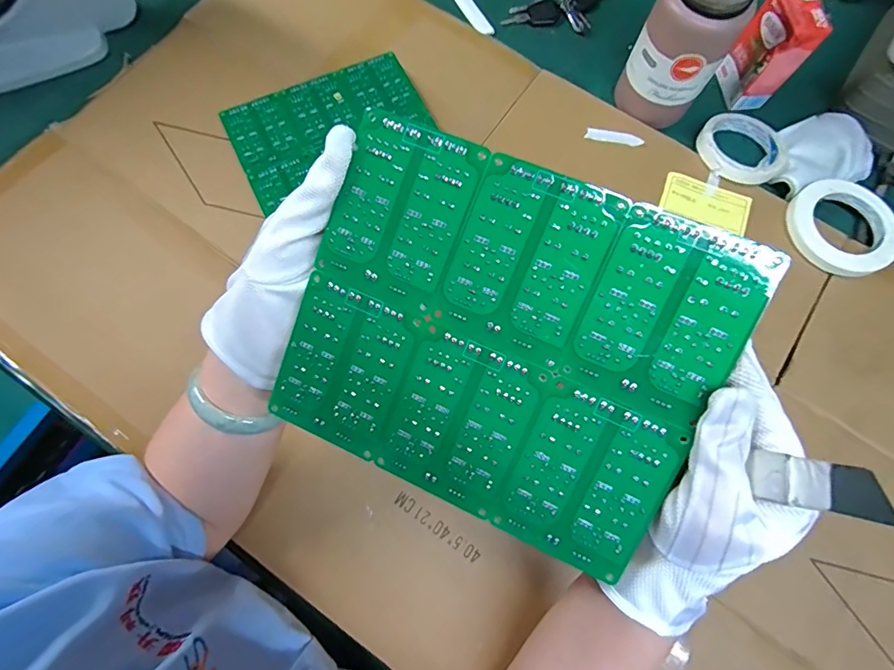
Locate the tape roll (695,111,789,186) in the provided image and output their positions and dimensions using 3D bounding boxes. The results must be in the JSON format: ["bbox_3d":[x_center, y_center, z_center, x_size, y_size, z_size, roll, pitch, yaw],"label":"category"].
[{"bbox_3d":[0.346,-0.218,0.526,0.099,0.015,0.097,0,74,-1],"label":"tape roll"}]

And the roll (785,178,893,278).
[{"bbox_3d":[0.436,-0.119,0.499,0.109,0.020,0.112,0,74,-1],"label":"roll"}]

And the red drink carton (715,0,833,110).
[{"bbox_3d":[0.366,-0.325,0.500,0.054,0.130,0.067,3,74,0],"label":"red drink carton"}]

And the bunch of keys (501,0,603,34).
[{"bbox_3d":[0.155,-0.419,0.587,0.154,0.014,0.059,-14,74,-5],"label":"bunch of keys"}]

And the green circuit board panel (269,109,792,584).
[{"bbox_3d":[0.022,0.005,0.229,0.202,0.004,0.172,24,101,10],"label":"green circuit board panel"}]

